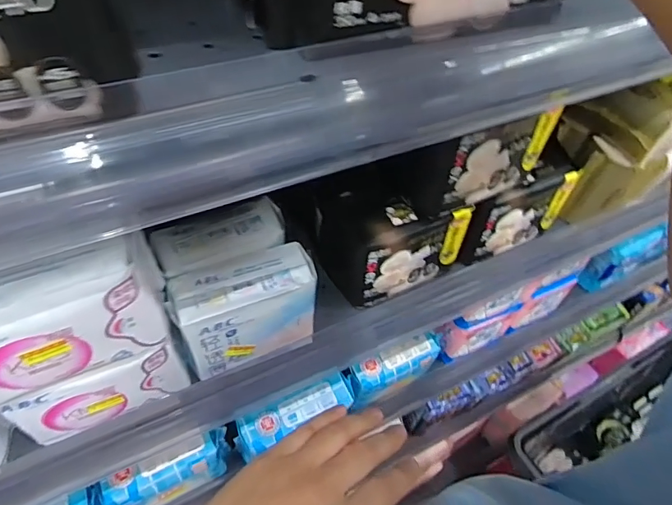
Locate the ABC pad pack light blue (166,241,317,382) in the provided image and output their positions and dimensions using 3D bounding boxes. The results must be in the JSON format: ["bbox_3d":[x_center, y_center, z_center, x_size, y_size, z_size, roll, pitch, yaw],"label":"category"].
[{"bbox_3d":[-0.065,0.043,0.349,0.104,0.066,0.048,-16,54,-18],"label":"ABC pad pack light blue"}]

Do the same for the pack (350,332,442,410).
[{"bbox_3d":[0.072,0.141,0.564,0.124,0.046,0.043,-20,55,-21],"label":"pack"}]

